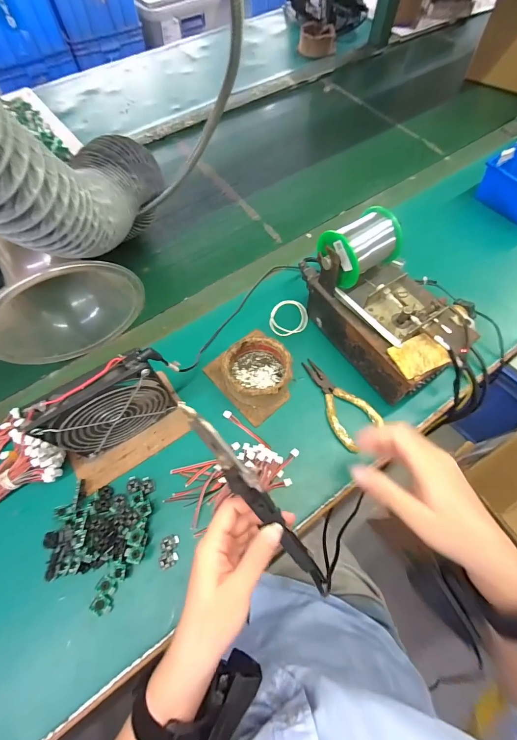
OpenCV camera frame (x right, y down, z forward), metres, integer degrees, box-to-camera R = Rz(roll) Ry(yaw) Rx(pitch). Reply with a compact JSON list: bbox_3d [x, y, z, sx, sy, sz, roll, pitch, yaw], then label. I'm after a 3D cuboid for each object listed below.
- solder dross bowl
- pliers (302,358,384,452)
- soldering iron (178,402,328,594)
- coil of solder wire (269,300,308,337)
[{"bbox_3d":[-0.001,0.004,0.407,0.081,0.043,0.086,-1,65,1],"label":"solder dross bowl"},{"bbox_3d":[0.097,0.037,0.404,0.060,0.011,0.127,-33,68,-13],"label":"pliers"},{"bbox_3d":[0.003,0.115,0.265,0.019,0.015,0.219,-38,104,-15],"label":"soldering iron"},{"bbox_3d":[0.045,-0.078,0.468,0.055,0.004,0.063,-1,65,1],"label":"coil of solder wire"}]

